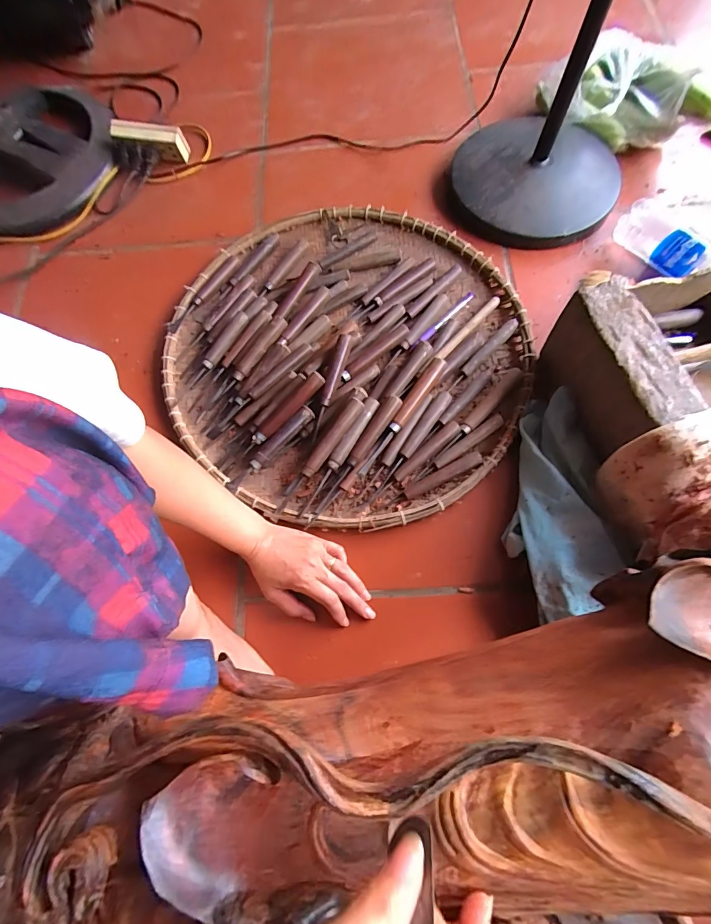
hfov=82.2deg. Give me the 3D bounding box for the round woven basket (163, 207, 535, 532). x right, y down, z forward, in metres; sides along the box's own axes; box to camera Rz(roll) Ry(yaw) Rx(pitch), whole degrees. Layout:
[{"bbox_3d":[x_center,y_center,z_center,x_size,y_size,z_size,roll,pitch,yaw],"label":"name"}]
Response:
[{"bbox_3d":[-0.010,-0.172,0.594,0.503,0.049,0.503,-1,70,2],"label":"round woven basket"}]

